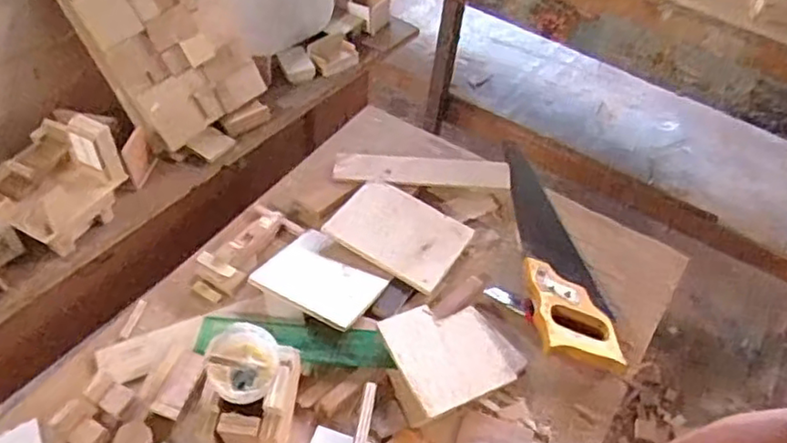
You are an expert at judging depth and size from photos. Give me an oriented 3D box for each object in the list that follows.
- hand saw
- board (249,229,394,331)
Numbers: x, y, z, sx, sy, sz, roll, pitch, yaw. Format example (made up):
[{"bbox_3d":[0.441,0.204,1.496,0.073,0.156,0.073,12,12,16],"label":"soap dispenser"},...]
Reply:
[{"bbox_3d":[0.208,0.032,0.838,0.100,0.040,0.346,0,48,-4],"label":"hand saw"},{"bbox_3d":[-0.085,0.066,0.783,0.131,0.014,0.104,30,49,17],"label":"board"}]

